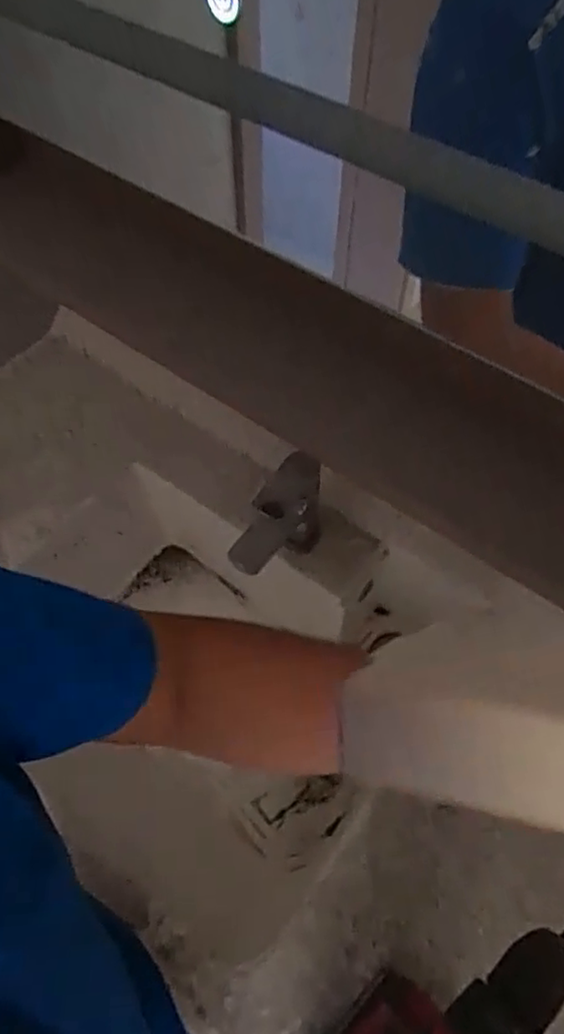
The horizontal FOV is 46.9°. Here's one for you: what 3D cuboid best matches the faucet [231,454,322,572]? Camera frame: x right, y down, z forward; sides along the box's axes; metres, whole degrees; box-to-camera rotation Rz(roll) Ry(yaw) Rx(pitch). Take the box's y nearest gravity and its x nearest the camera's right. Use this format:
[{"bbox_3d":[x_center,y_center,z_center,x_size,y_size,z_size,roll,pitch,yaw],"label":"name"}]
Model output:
[{"bbox_3d":[-0.005,0.016,0.732,0.054,0.134,0.125,36,64,19],"label":"faucet"}]

